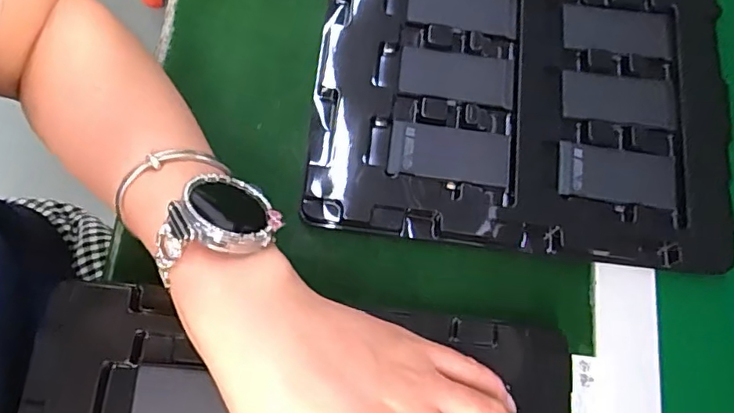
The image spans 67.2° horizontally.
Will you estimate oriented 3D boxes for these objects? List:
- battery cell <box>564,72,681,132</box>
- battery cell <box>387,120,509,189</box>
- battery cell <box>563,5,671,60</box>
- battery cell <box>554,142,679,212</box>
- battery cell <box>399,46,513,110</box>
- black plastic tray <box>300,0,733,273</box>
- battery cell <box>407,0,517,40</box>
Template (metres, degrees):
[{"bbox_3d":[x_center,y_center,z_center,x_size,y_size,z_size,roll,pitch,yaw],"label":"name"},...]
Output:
[{"bbox_3d":[0.173,-0.073,0.378,0.079,0.004,0.037,6,74,1],"label":"battery cell"},{"bbox_3d":[0.053,-0.034,0.354,0.076,0.005,0.035,7,74,1],"label":"battery cell"},{"bbox_3d":[0.177,-0.124,0.389,0.076,0.004,0.036,8,74,2],"label":"battery cell"},{"bbox_3d":[0.163,-0.020,0.360,0.078,0.009,0.037,7,74,2],"label":"battery cell"},{"bbox_3d":[0.060,-0.088,0.370,0.074,0.004,0.034,8,74,2],"label":"battery cell"},{"bbox_3d":[0.103,-0.078,0.367,0.268,0.019,0.213,7,74,2],"label":"black plastic tray"},{"bbox_3d":[0.067,-0.140,0.388,0.076,0.004,0.035,7,74,2],"label":"battery cell"}]

